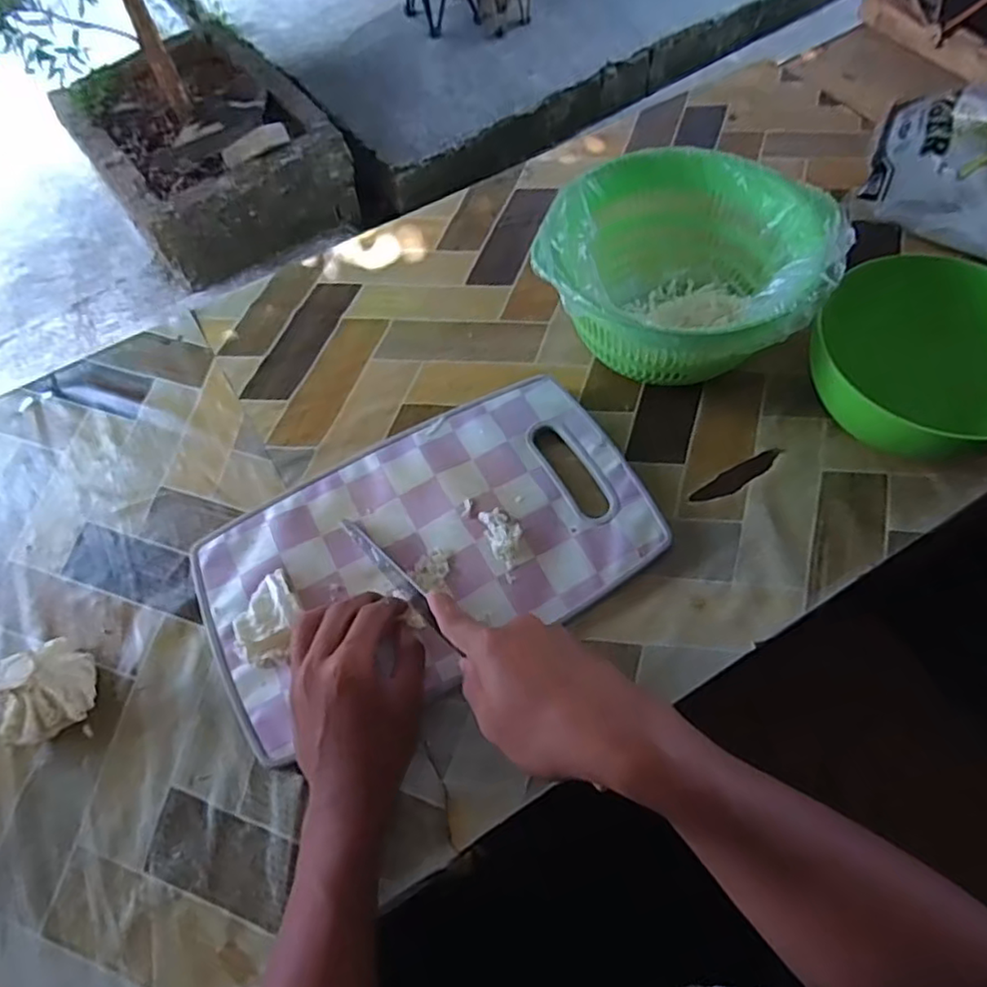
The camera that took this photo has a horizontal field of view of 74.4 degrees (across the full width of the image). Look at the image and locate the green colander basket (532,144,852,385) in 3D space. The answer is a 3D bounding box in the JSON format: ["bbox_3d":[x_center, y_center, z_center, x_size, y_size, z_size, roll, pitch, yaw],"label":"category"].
[{"bbox_3d":[0.167,-0.182,0.578,0.220,0.129,0.205,-2,60,3],"label":"green colander basket"}]

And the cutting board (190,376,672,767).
[{"bbox_3d":[-0.056,0.040,0.529,0.350,0.013,0.212,-26,62,-10],"label":"cutting board"}]

